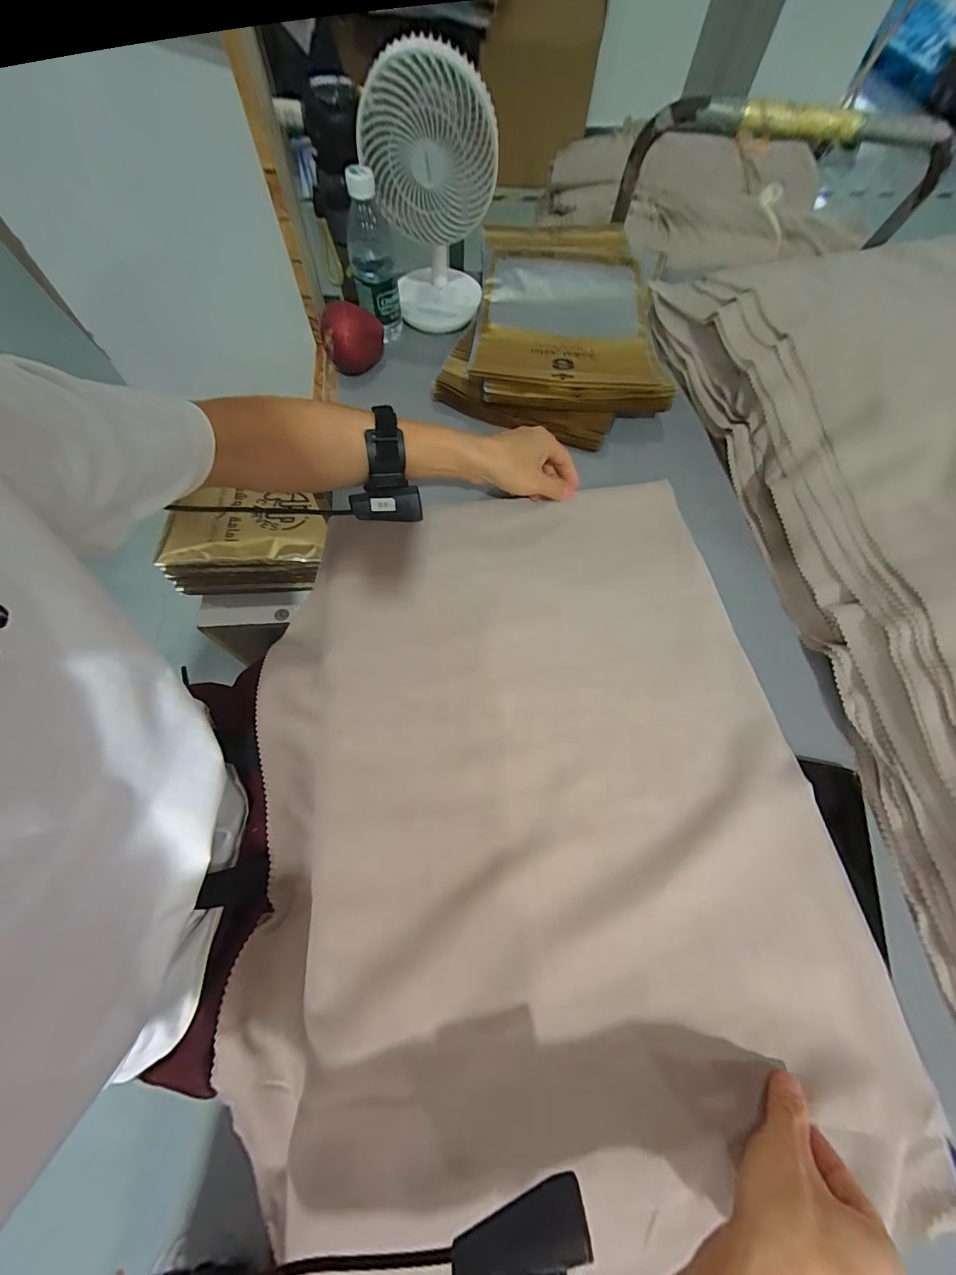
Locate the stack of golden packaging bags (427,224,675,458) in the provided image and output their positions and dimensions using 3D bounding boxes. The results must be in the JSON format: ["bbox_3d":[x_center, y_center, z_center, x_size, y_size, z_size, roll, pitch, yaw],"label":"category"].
[{"bbox_3d":[0.129,-0.482,0.625,0.306,0.057,0.457,11,67,5],"label":"stack of golden packaging bags"}]

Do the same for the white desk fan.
[{"bbox_3d":[-0.059,-0.554,0.539,0.153,0.240,0.132,-4,67,-4],"label":"white desk fan"}]

